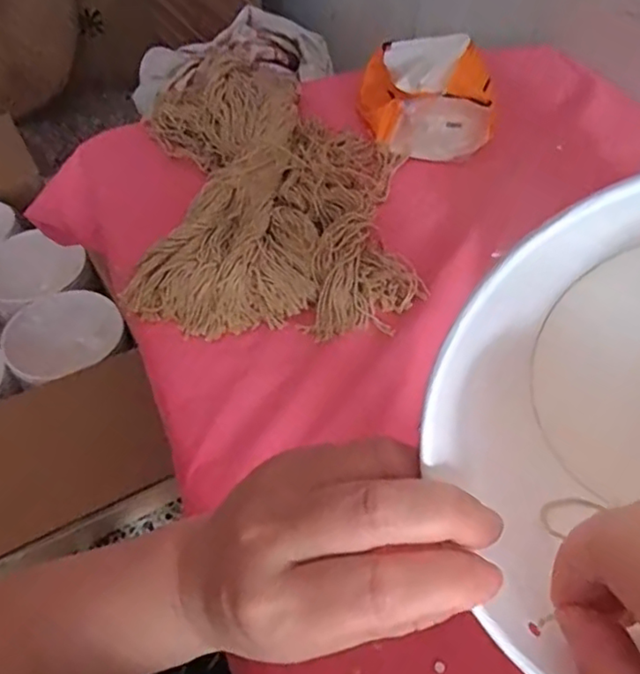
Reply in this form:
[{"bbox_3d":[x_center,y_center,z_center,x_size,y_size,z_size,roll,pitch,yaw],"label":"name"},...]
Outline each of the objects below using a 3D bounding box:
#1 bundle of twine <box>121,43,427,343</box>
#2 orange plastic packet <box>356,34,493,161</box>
[{"bbox_3d":[-0.044,-0.140,0.527,0.216,0.051,0.323,-4,51,-3],"label":"bundle of twine"},{"bbox_3d":[0.104,-0.249,0.602,0.120,0.072,0.133,-1,51,0],"label":"orange plastic packet"}]

